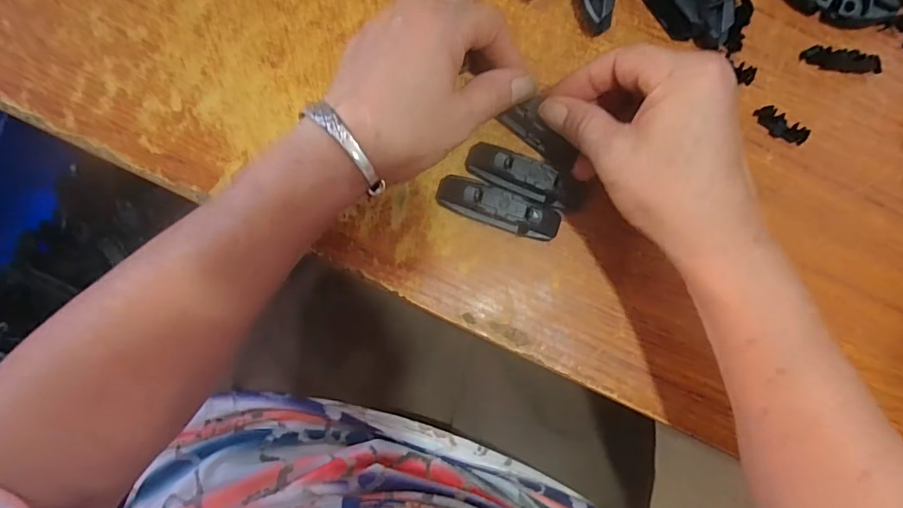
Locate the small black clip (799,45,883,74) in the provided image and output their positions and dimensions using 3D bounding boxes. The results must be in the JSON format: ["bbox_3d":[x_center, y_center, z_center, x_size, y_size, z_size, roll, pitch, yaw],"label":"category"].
[{"bbox_3d":[0.252,-0.125,0.316,0.049,0.010,0.013,4,85,-4],"label":"small black clip"}]

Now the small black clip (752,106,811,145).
[{"bbox_3d":[0.210,-0.081,0.310,0.035,0.009,0.011,38,84,-1],"label":"small black clip"}]

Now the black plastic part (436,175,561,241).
[{"bbox_3d":[0.028,-0.027,0.290,0.073,0.020,0.023,20,85,-2],"label":"black plastic part"}]

